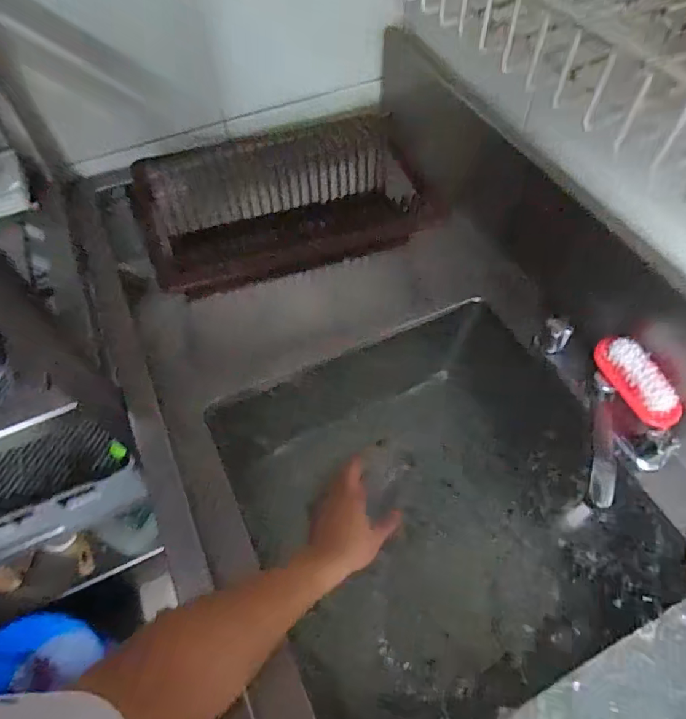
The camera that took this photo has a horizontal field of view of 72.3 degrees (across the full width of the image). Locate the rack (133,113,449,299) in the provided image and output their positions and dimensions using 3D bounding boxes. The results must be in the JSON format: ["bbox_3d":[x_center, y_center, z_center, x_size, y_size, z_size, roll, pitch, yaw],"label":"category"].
[{"bbox_3d":[-0.089,-0.286,0.881,0.538,0.153,0.246,-19,59,-12],"label":"rack"}]

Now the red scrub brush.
[{"bbox_3d":[0.401,0.031,0.645,0.046,0.064,0.139,-22,60,-14],"label":"red scrub brush"}]

